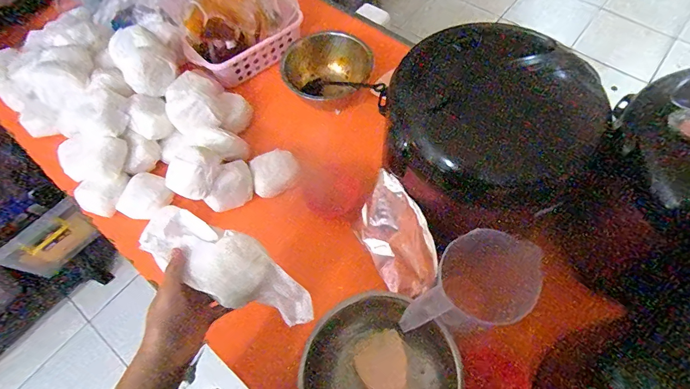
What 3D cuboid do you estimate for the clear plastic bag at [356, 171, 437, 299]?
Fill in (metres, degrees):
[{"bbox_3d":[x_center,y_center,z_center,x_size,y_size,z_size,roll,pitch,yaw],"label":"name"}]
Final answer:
[{"bbox_3d":[0.070,0.063,0.533,0.019,0.130,0.158,-18,74,-36],"label":"clear plastic bag"}]

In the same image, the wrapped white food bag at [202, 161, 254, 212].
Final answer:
[{"bbox_3d":[-0.192,-0.013,0.643,0.056,0.057,0.089,17,64,12],"label":"wrapped white food bag"}]

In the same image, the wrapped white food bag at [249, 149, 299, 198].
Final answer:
[{"bbox_3d":[-0.126,-0.040,0.677,0.086,0.044,0.060,-24,63,-9],"label":"wrapped white food bag"}]

